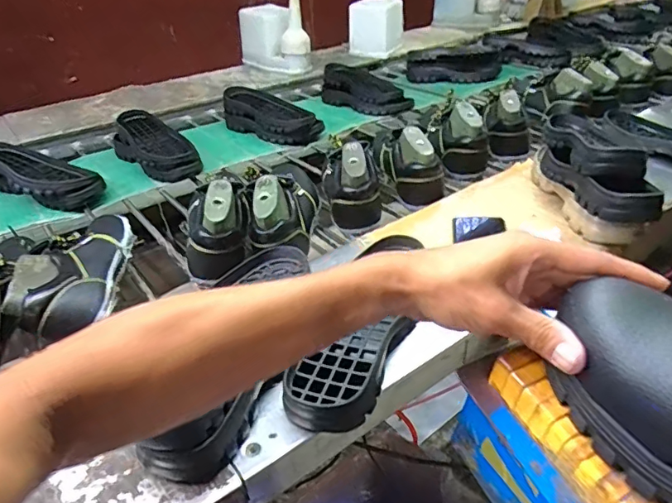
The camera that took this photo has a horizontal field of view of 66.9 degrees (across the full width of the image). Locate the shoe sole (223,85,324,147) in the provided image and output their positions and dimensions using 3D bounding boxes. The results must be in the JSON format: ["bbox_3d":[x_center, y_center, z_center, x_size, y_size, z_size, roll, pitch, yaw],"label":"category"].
[{"bbox_3d":[-0.178,-0.336,1.249,0.122,0.074,0.328,-27,42,-32],"label":"shoe sole"}]

